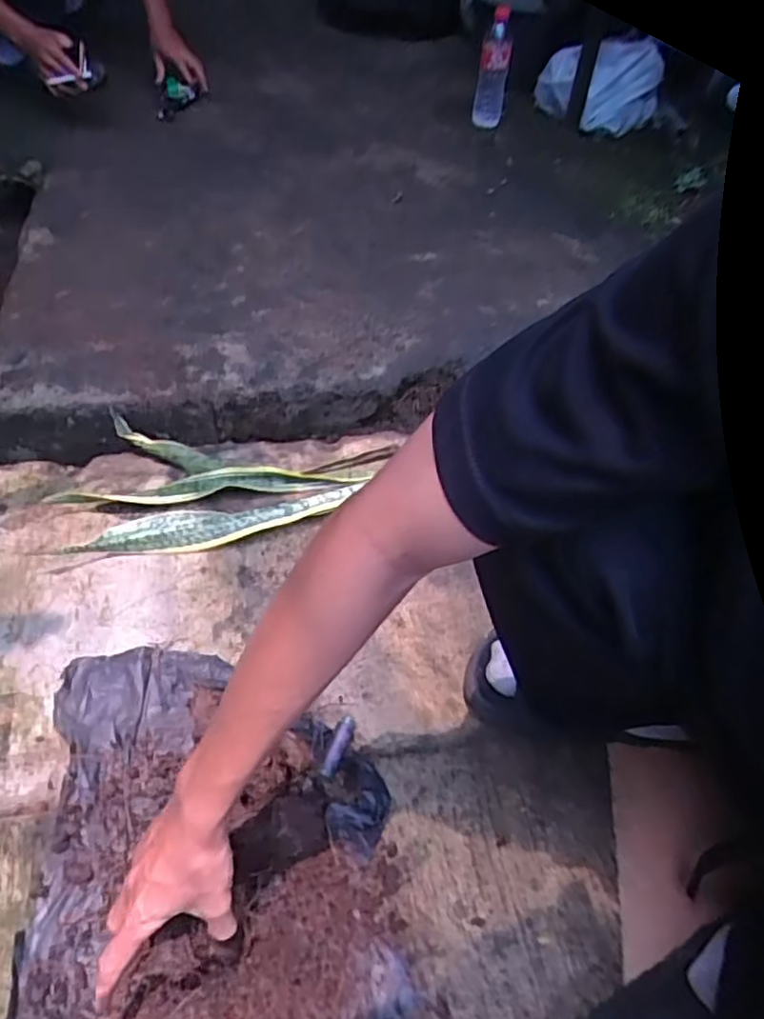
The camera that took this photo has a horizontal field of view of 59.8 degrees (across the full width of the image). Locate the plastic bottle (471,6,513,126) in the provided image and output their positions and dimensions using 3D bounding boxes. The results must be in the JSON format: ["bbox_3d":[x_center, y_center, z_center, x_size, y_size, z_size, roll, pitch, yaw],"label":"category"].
[{"bbox_3d":[0.221,-0.866,1.315,0.059,0.211,0.064,6,52,3],"label":"plastic bottle"}]

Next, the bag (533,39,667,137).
[{"bbox_3d":[0.449,-0.878,1.374,0.242,0.146,0.058,10,52,6],"label":"bag"}]

